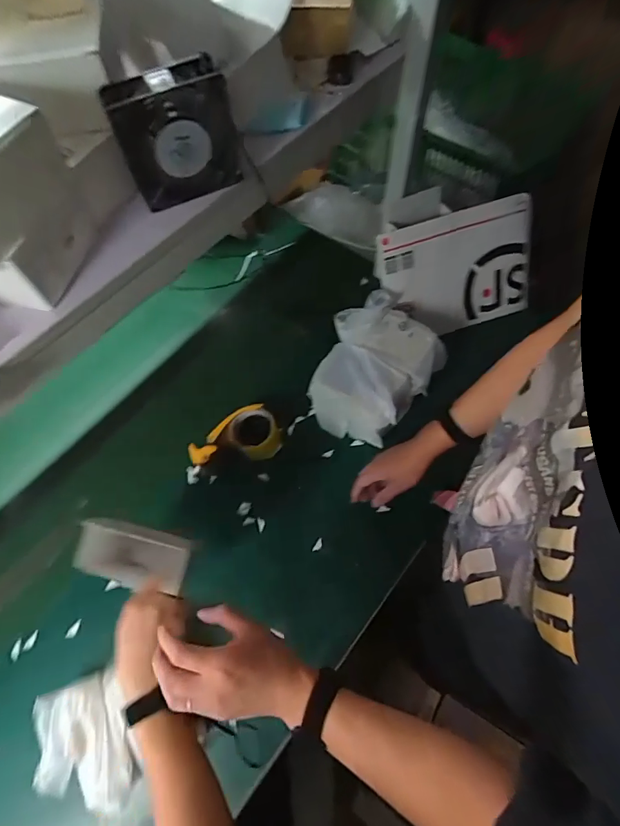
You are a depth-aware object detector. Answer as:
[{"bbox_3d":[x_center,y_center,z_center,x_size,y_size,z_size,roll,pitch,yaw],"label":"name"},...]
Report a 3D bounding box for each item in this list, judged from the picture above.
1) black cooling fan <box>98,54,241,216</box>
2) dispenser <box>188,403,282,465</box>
[{"bbox_3d":[-0.141,-0.298,0.474,0.121,0.123,0.035,-22,65,-8],"label":"black cooling fan"},{"bbox_3d":[-0.143,0.051,0.848,0.169,0.077,0.095,-15,64,-5],"label":"dispenser"}]

